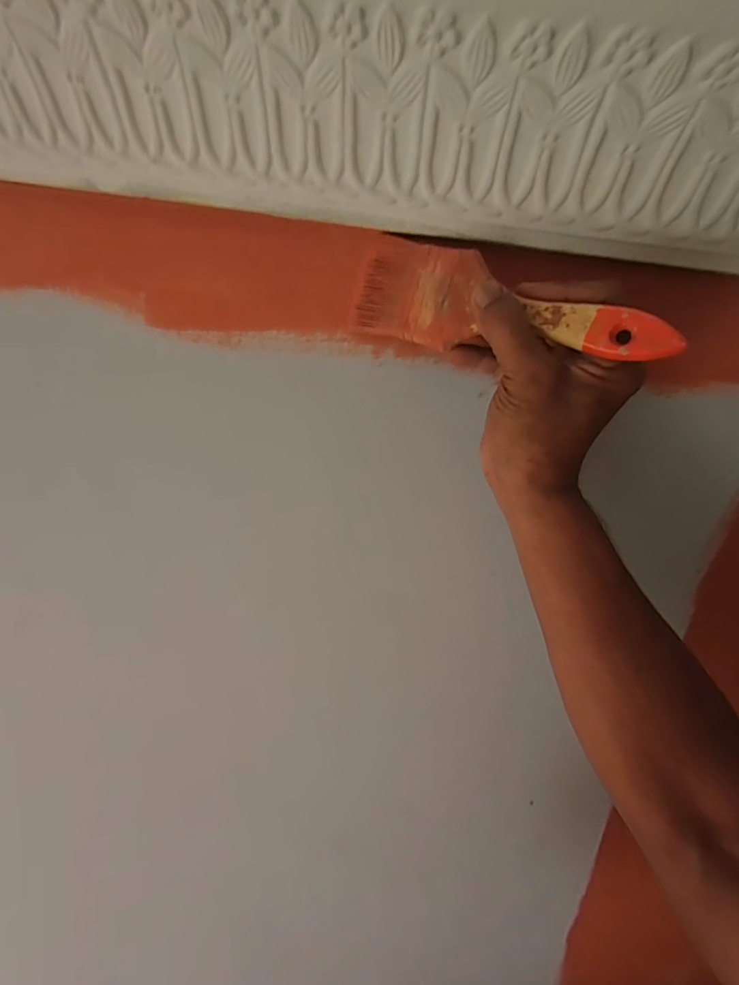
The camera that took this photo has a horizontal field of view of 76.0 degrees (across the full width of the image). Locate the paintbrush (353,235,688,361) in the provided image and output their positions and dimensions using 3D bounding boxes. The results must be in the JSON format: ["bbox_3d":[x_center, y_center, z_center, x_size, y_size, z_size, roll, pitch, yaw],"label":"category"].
[{"bbox_3d":[0.077,-0.113,0.288,0.198,0.061,0.015,25,24,30],"label":"paintbrush"}]

